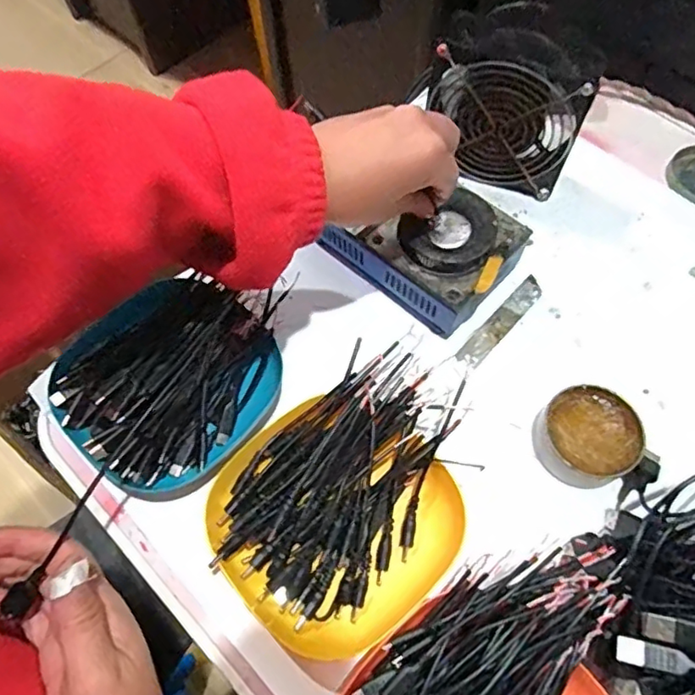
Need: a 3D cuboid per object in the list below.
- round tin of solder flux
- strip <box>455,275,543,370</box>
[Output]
[{"bbox_3d":[0.162,0.059,0.392,0.062,0.025,0.061,-1,64,1],"label":"round tin of solder flux"},{"bbox_3d":[0.119,-0.021,0.446,0.018,0.004,0.096,39,71,19],"label":"strip"}]

